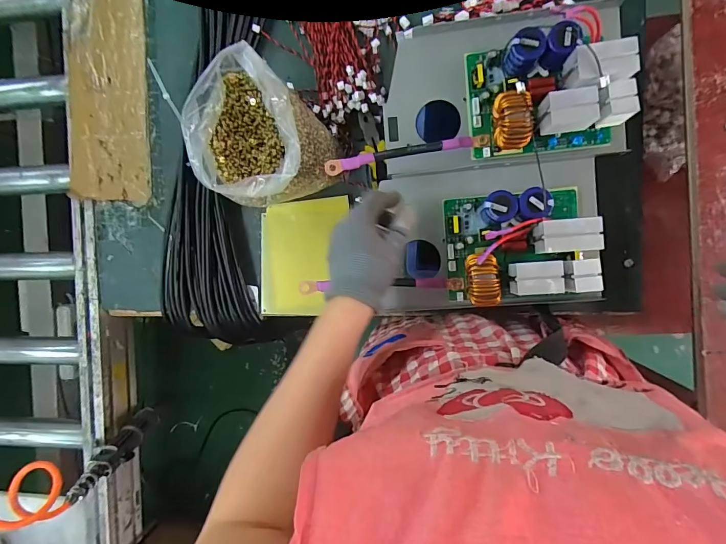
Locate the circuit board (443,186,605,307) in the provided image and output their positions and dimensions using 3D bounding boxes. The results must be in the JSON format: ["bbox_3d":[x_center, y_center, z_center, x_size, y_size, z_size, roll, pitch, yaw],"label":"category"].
[{"bbox_3d":[0.169,-0.027,0.426,0.148,0.072,0.122,-4,93,8],"label":"circuit board"}]

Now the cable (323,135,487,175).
[{"bbox_3d":[0.051,-0.138,0.456,0.187,0.027,0.016,-10,91,8],"label":"cable"}]

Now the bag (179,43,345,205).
[{"bbox_3d":[-0.129,-0.172,0.521,0.144,0.154,0.163,-39,87,7],"label":"bag"}]

